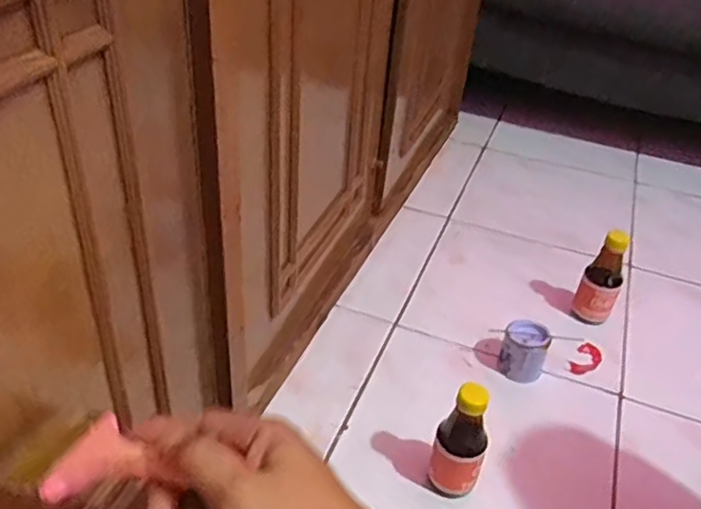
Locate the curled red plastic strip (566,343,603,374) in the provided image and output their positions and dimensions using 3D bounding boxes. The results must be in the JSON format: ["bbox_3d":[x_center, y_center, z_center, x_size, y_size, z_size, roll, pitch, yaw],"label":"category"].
[{"bbox_3d":[0.308,0.137,0.849,0.031,0.008,0.056,29,43,27],"label":"curled red plastic strip"}]

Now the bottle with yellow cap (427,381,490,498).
[{"bbox_3d":[0.112,0.188,0.656,0.052,0.142,0.042,16,38,12],"label":"bottle with yellow cap"}]

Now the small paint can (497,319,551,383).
[{"bbox_3d":[0.216,0.123,0.817,0.055,0.064,0.055,4,37,-3],"label":"small paint can"}]

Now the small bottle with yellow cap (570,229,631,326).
[{"bbox_3d":[0.339,0.039,0.882,0.050,0.143,0.041,24,41,22],"label":"small bottle with yellow cap"}]

